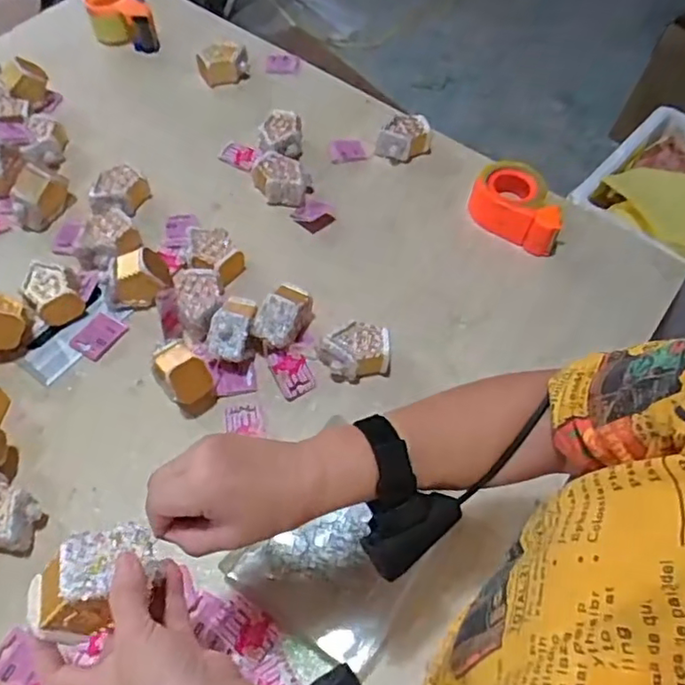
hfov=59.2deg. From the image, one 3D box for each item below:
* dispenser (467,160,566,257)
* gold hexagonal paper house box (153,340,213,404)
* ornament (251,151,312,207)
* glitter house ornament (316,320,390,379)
[{"bbox_3d":[0.260,-0.201,0.894,0.142,0.061,0.116,24,60,10],"label":"dispenser"},{"bbox_3d":[-0.187,0.039,0.708,0.050,0.064,0.078,-29,65,-19],"label":"gold hexagonal paper house box"},{"bbox_3d":[-0.091,-0.243,0.903,0.090,0.047,0.069,32,62,15],"label":"ornament"},{"bbox_3d":[0.014,0.012,0.756,0.083,0.049,0.061,-8,60,-8],"label":"glitter house ornament"}]

